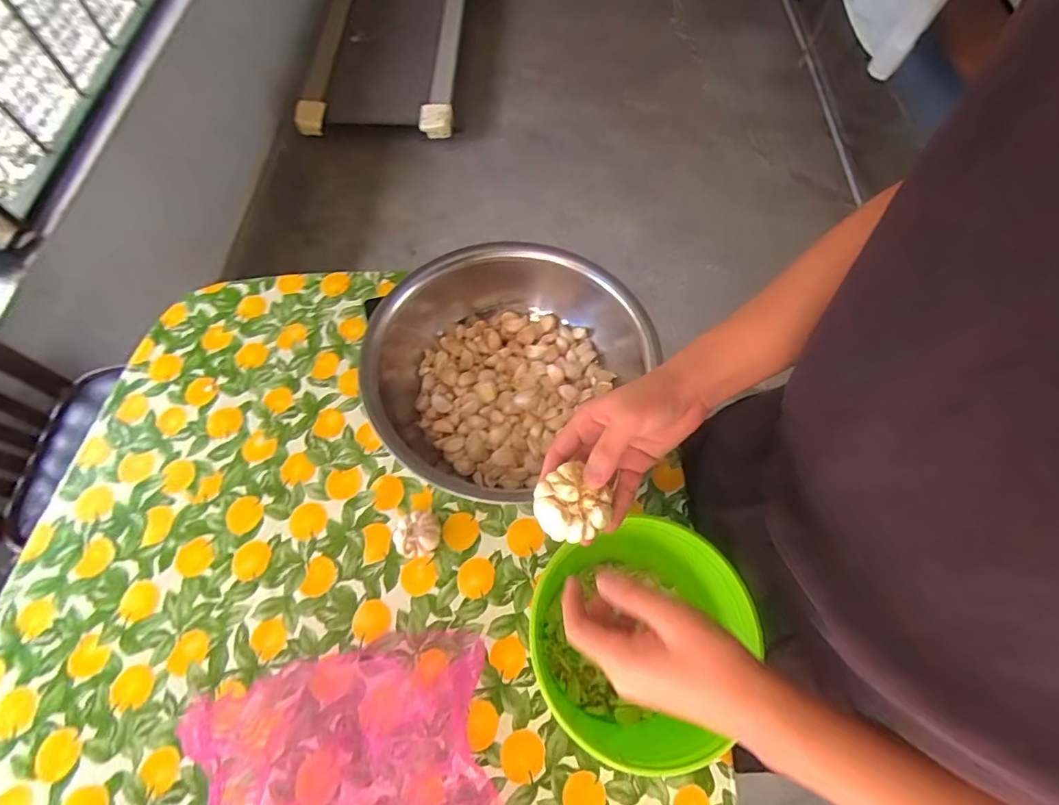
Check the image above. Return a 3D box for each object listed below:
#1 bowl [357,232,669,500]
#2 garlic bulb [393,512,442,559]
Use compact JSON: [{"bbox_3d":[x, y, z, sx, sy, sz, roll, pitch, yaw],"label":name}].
[{"bbox_3d":[-0.045,-0.050,0.708,0.368,0.128,0.375,0,63,-1],"label":"bowl"},{"bbox_3d":[-0.142,0.166,0.644,0.060,0.035,0.051,-22,66,-12],"label":"garlic bulb"}]

